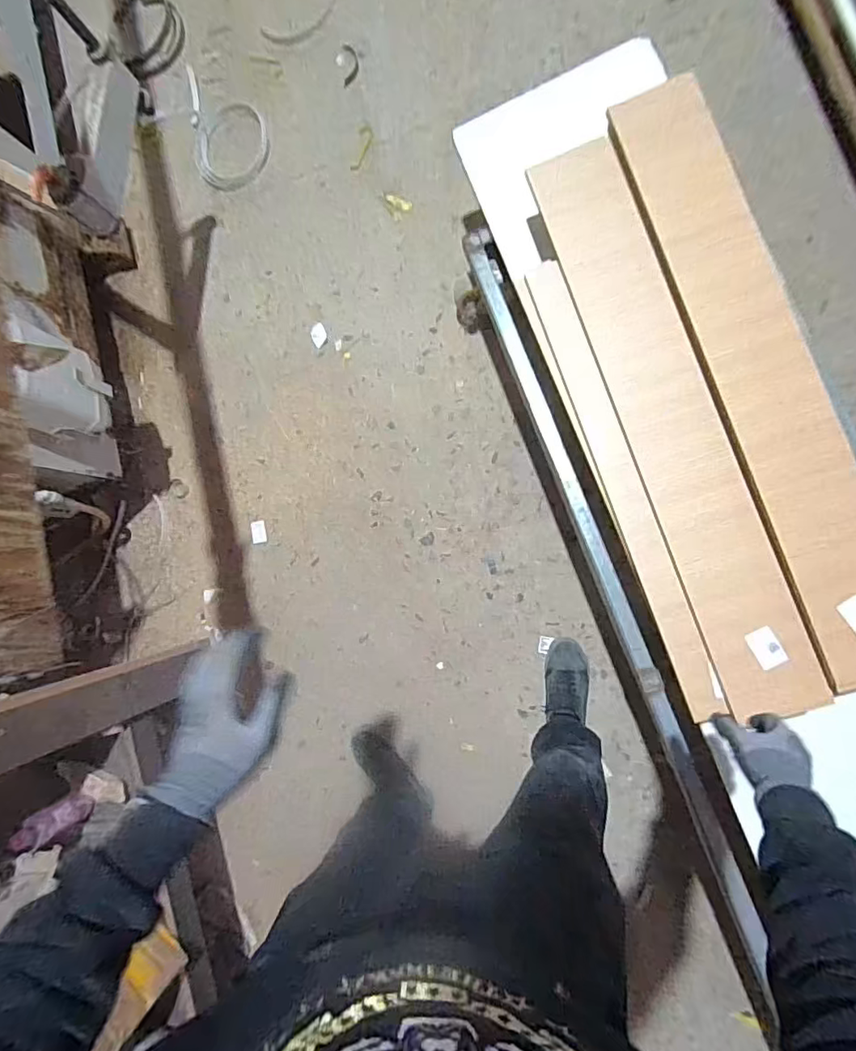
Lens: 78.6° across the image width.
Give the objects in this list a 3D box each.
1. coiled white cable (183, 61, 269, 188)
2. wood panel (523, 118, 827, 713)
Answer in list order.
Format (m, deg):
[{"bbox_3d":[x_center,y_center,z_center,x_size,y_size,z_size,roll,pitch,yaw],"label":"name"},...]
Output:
[{"bbox_3d":[-0.578,-1.170,1.511,0.235,0.015,0.396,-7,85,11],"label":"coiled white cable"},{"bbox_3d":[0.406,-0.183,0.890,0.145,0.031,0.996,-19,83,8],"label":"wood panel"}]

